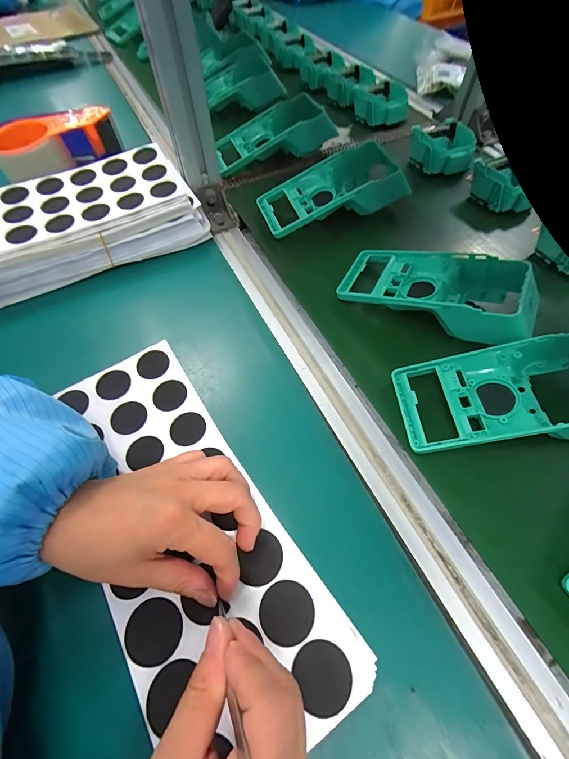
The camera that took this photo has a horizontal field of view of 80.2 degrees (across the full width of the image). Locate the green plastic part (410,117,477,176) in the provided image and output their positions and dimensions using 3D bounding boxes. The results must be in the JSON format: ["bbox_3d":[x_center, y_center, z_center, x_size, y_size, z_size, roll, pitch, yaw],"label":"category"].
[{"bbox_3d":[0.230,-0.336,0.495,0.085,0.043,0.085,-1,62,1],"label":"green plastic part"}]

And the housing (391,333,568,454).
[{"bbox_3d":[0.200,0.012,0.285,0.195,0.052,0.087,-4,62,-1],"label":"housing"}]

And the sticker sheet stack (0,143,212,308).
[{"bbox_3d":[-0.254,-0.168,0.382,0.308,0.074,0.124,-24,64,-10],"label":"sticker sheet stack"}]

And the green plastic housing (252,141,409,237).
[{"bbox_3d":[0.057,-0.243,0.441,0.182,0.051,0.084,-21,64,-9],"label":"green plastic housing"}]

